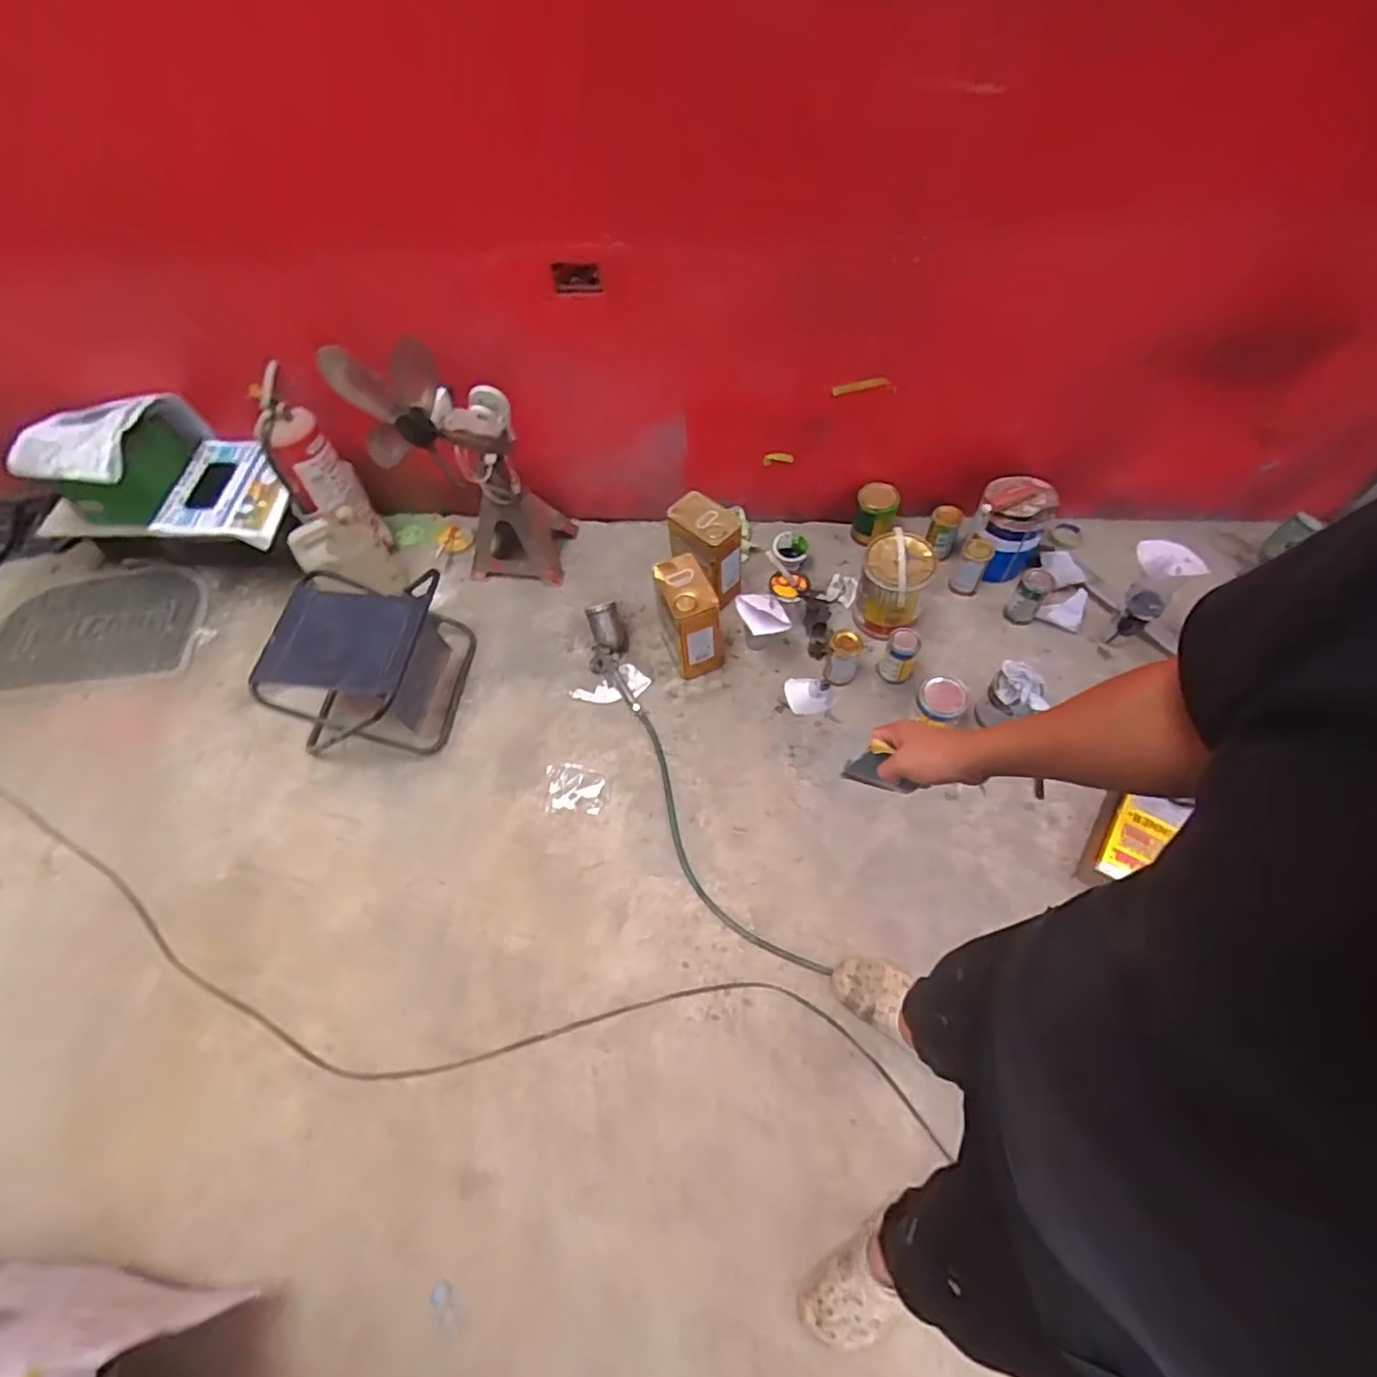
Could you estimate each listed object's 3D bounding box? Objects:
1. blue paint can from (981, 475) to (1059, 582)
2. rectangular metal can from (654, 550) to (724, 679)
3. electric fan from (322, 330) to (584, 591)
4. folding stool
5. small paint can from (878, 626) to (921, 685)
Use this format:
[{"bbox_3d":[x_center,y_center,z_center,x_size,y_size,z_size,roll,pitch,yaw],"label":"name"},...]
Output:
[{"bbox_3d":[0.802,-0.407,1.634,0.163,0.201,0.176,-1,58,2],"label":"blue paint can"},{"bbox_3d":[-0.001,-0.164,1.542,0.129,0.244,0.179,-29,63,-15],"label":"rectangular metal can"},{"bbox_3d":[-0.487,-0.501,1.488,0.292,0.698,0.355,3,59,5],"label":"electric fan"},{"bbox_3d":[-0.723,-0.078,1.486,0.326,0.276,0.373,1,59,2],"label":"folding stool"},{"bbox_3d":[0.491,-0.072,1.526,0.077,0.140,0.067,26,63,17],"label":"small paint can"}]

